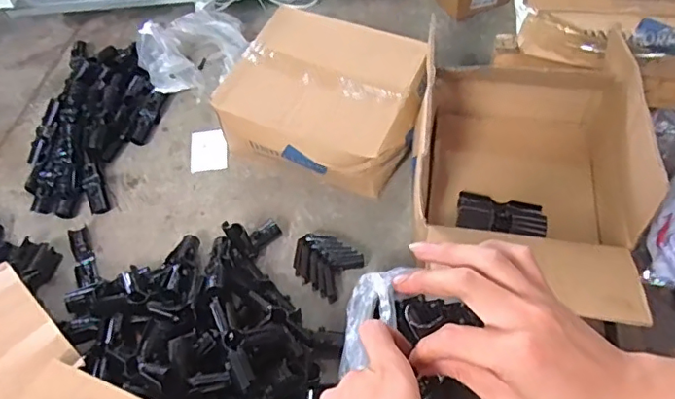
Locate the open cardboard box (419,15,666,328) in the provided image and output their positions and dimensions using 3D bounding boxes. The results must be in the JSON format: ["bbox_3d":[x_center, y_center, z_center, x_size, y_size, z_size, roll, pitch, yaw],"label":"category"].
[{"bbox_3d":[0.270,-0.037,0.822,0.290,0.251,0.466,7,56,8],"label":"open cardboard box"}]

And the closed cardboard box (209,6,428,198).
[{"bbox_3d":[-0.019,-0.178,1.013,0.339,0.155,0.292,15,58,13],"label":"closed cardboard box"}]

